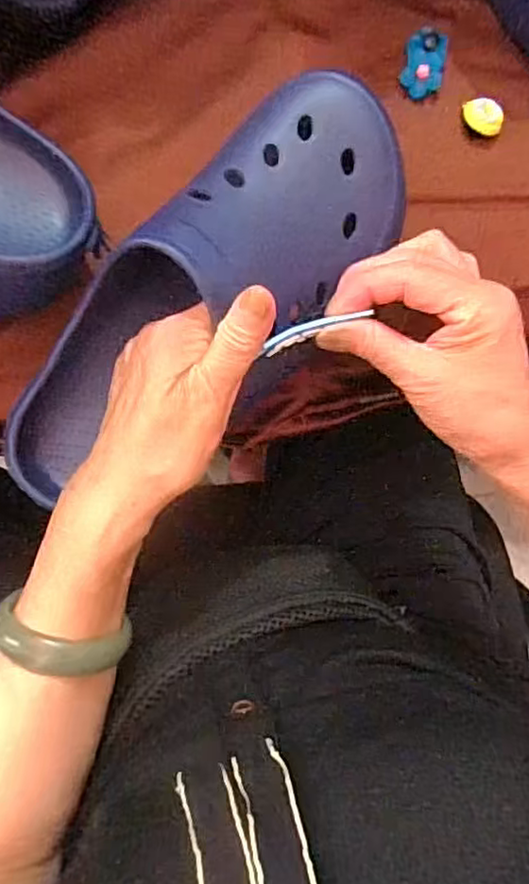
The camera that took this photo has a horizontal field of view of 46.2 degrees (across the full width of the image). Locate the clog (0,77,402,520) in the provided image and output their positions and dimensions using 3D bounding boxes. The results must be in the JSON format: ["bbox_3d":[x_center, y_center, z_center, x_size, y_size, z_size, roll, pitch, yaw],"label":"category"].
[{"bbox_3d":[-0.031,-0.066,0.314,0.250,0.103,0.111,-39,89,10],"label":"clog"}]

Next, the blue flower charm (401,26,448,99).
[{"bbox_3d":[0.096,-0.229,0.372,0.024,0.009,0.041,11,84,-4],"label":"blue flower charm"}]

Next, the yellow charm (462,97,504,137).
[{"bbox_3d":[0.131,-0.195,0.371,0.016,0.008,0.026,-43,90,-7],"label":"yellow charm"}]

